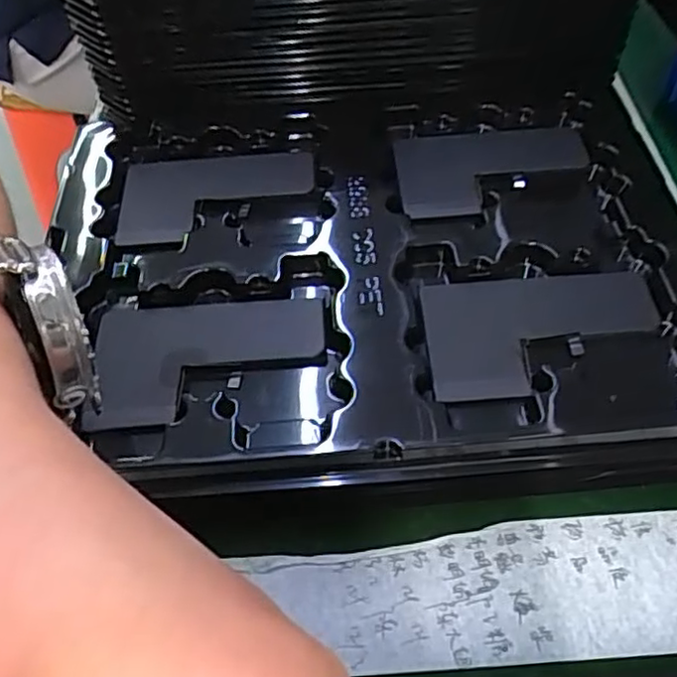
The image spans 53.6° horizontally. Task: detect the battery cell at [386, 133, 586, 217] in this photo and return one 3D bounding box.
[{"bbox_3d":[0.077,-0.085,0.334,0.095,0.008,0.058,-6,54,-1],"label":"battery cell"}]

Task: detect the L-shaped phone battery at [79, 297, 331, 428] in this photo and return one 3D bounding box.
[{"bbox_3d":[-0.053,0.009,0.273,0.093,0.004,0.057,-2,54,2],"label":"L-shaped phone battery"}]

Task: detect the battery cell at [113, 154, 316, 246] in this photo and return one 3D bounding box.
[{"bbox_3d":[-0.060,-0.070,0.331,0.094,0.006,0.061,-3,54,1],"label":"battery cell"}]

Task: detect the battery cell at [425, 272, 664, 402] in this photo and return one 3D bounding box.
[{"bbox_3d":[0.083,-0.002,0.274,0.093,0.005,0.059,-3,54,2],"label":"battery cell"}]

